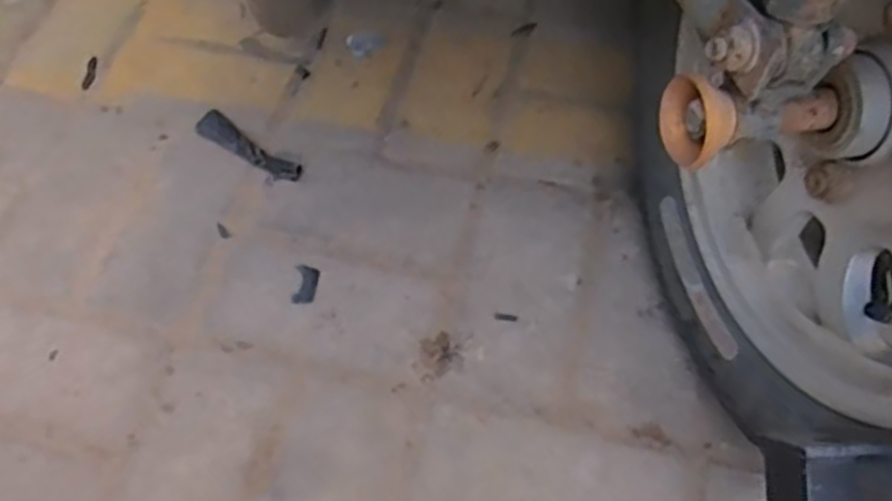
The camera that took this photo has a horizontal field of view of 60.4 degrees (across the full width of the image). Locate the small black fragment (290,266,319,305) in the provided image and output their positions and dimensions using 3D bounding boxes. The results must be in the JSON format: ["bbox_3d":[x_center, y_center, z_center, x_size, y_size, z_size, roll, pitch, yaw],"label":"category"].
[{"bbox_3d":[-0.115,0.028,0.630,0.019,0.004,0.033,4,61,6],"label":"small black fragment"}]

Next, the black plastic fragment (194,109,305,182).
[{"bbox_3d":[-0.178,-0.094,0.691,0.112,0.015,0.022,29,66,18],"label":"black plastic fragment"}]

